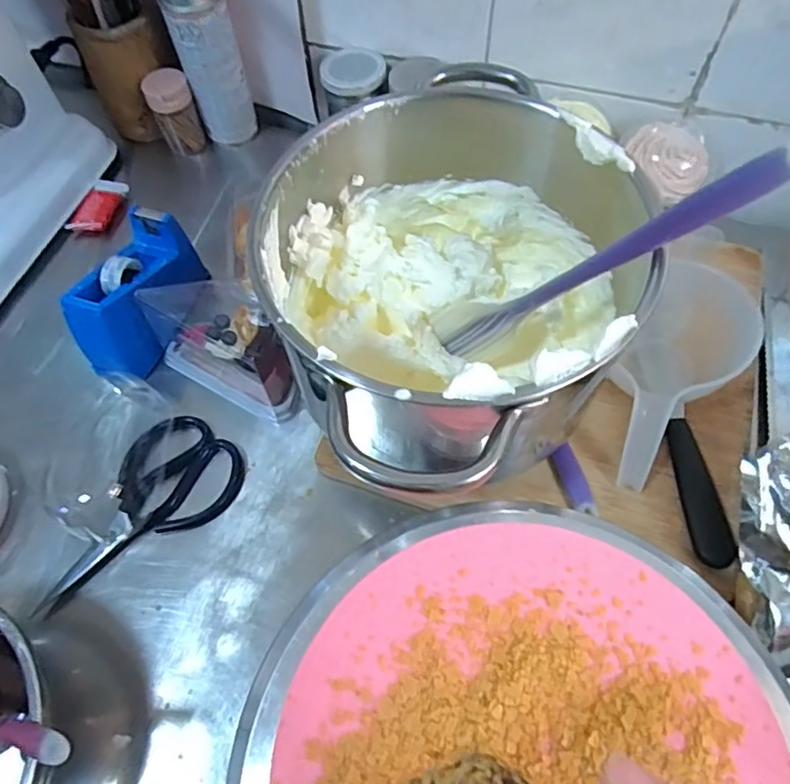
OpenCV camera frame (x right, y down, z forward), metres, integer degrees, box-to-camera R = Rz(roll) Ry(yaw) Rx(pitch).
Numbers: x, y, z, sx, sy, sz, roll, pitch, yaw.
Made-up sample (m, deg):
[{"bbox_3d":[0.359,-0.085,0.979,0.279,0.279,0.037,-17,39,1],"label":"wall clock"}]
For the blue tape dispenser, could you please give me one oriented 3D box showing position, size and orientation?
[{"bbox_3d":[-0.241,-0.087,0.547,0.064,0.079,0.148,19,63,12],"label":"blue tape dispenser"}]

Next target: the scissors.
[{"bbox_3d":[-0.223,0.094,0.497,0.186,0.019,0.095,-34,65,-16],"label":"scissors"}]

